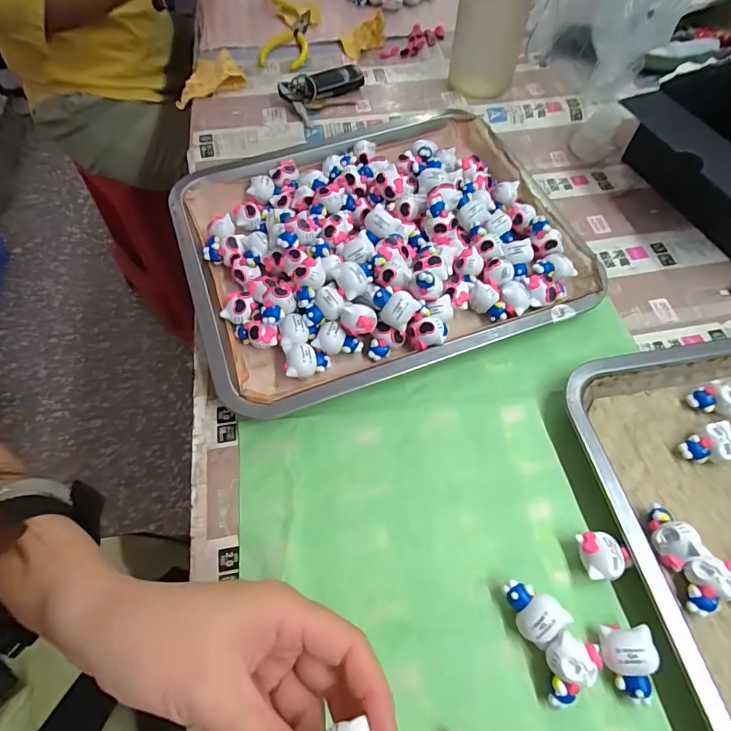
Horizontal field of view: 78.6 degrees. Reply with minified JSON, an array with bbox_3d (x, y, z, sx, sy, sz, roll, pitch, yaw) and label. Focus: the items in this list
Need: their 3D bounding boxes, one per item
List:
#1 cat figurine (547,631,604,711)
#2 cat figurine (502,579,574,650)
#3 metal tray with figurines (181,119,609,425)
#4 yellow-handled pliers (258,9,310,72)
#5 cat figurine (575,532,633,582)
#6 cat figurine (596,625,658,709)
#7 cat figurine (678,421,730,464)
[{"bbox_3d":[0.104,0.156,0.231,0.034,0.021,0.022,-33,65,-18],"label":"cat figurine"},{"bbox_3d":[0.090,0.134,0.244,0.023,0.021,0.033,-38,67,-20],"label":"cat figurine"},{"bbox_3d":[0.008,-0.110,0.372,0.306,0.049,0.253,-18,61,-10],"label":"metal tray with figurines"},{"bbox_3d":[-0.086,-0.377,0.514,0.047,0.013,0.113,8,60,4],"label":"yellow-handled pliers"},{"bbox_3d":[0.137,0.111,0.259,0.027,0.017,0.025,-8,60,-5],"label":"cat figurine"},{"bbox_3d":[0.137,0.155,0.232,0.025,0.021,0.034,-5,60,-3],"label":"cat figurine"},{"bbox_3d":[0.225,0.054,0.292,0.033,0.020,0.024,-19,62,-11],"label":"cat figurine"}]

